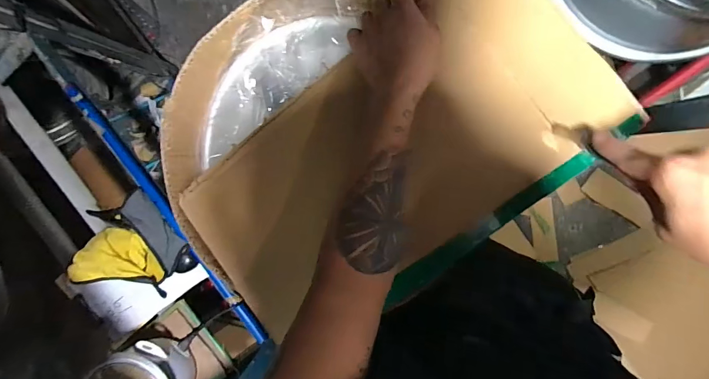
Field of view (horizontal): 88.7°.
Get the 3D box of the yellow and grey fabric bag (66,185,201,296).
[{"bbox_3d":[-0.533,0.145,0.854,0.252,0.103,0.216,44,99,1],"label":"yellow and grey fabric bag"}]

